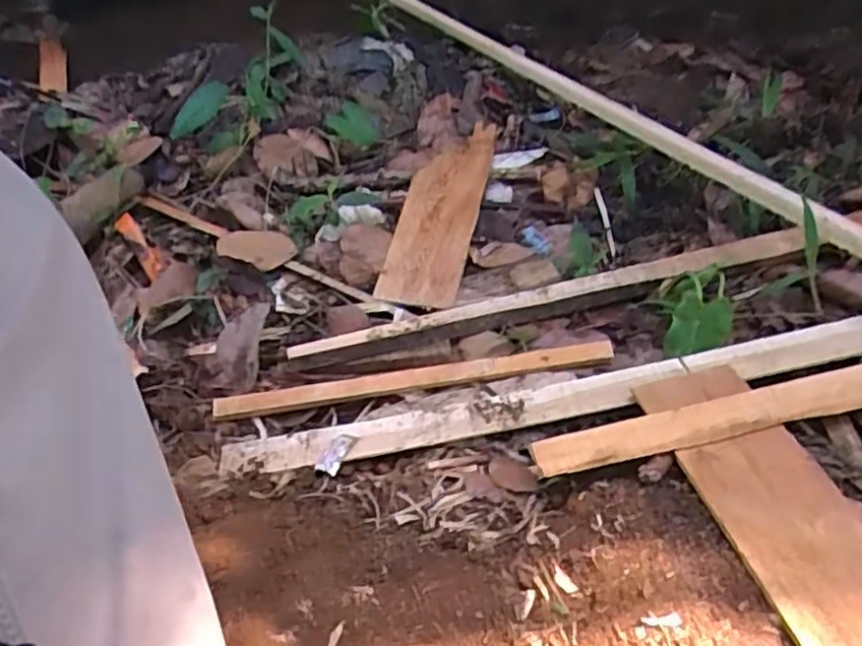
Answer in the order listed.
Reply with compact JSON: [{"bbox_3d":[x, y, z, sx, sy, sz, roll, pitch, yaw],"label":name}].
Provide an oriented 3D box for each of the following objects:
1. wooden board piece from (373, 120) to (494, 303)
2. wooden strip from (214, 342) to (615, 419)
[{"bbox_3d":[0.014,-0.159,0.999,0.100,0.017,0.330,13,58,4],"label":"wooden board piece"},{"bbox_3d":[-0.020,0.065,0.815,0.446,0.007,0.025,-9,75,-1],"label":"wooden strip"}]

